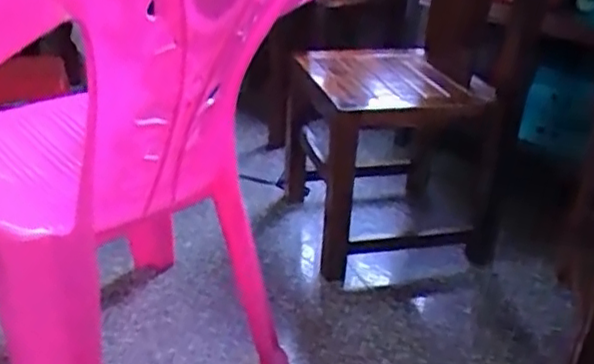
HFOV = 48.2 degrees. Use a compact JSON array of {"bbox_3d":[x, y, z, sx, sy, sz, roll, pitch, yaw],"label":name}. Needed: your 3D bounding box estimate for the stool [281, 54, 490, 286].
[{"bbox_3d":[0.201,-0.063,1.598,0.369,0.436,0.494,-5,27,-14],"label":"stool"}]

